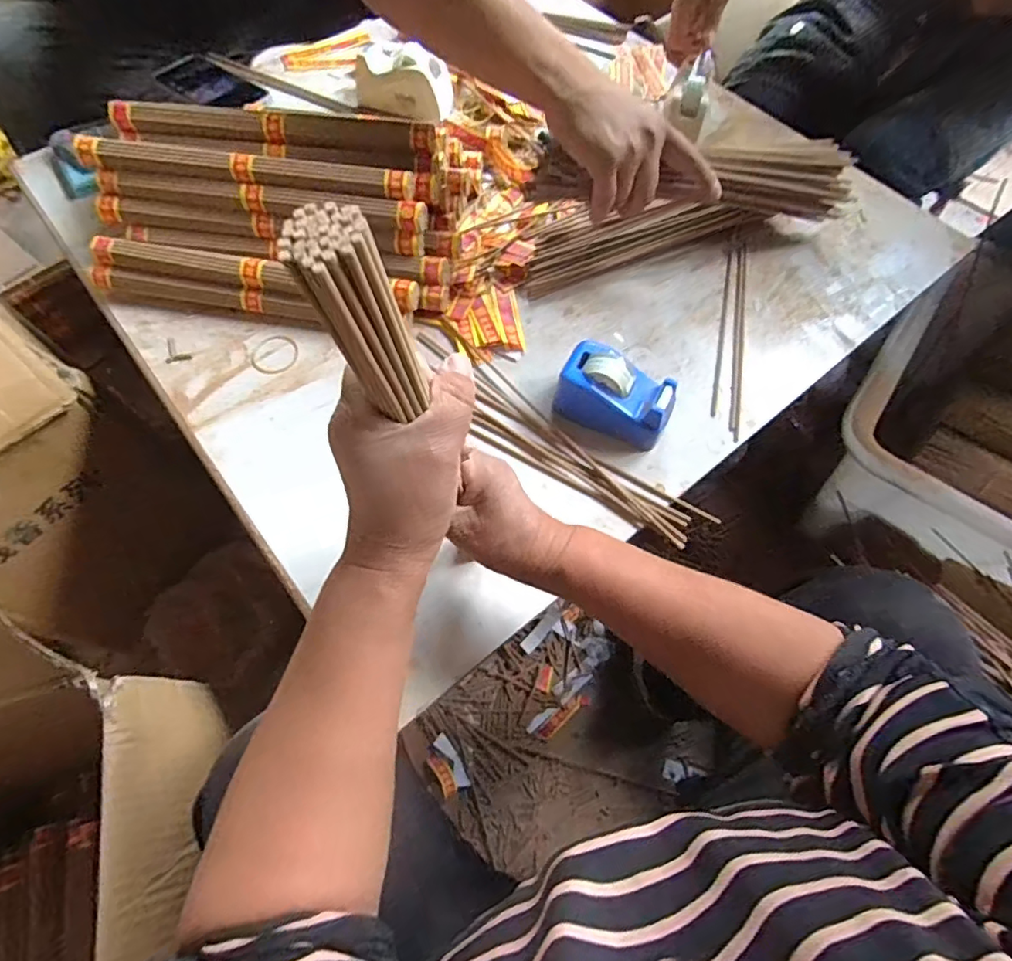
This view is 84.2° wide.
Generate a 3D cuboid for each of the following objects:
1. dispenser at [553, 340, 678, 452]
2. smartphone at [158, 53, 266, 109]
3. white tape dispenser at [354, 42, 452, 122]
[{"bbox_3d":[0.098,-0.077,0.494,0.101,0.053,0.062,25,67,10],"label":"dispenser"},{"bbox_3d":[-0.378,-0.509,0.722,0.161,0.015,0.074,36,69,15],"label":"smartphone"},{"bbox_3d":[-0.130,-0.492,0.695,0.121,0.064,0.058,9,65,3],"label":"white tape dispenser"}]

